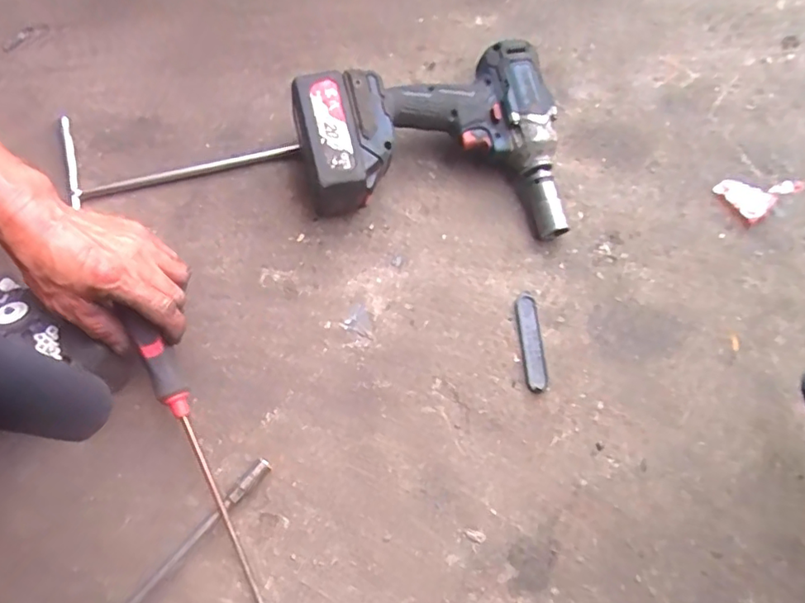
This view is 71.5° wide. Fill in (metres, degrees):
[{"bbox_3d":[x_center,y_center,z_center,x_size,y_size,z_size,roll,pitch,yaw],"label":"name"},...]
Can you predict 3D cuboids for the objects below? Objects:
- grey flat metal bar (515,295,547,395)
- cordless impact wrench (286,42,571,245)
[{"bbox_3d":[0.120,0.039,0.521,0.020,0.005,0.090,-5,72,-2],"label":"grey flat metal bar"},{"bbox_3d":[0.027,-0.158,0.537,0.250,0.093,0.188,-2,71,-4],"label":"cordless impact wrench"}]

